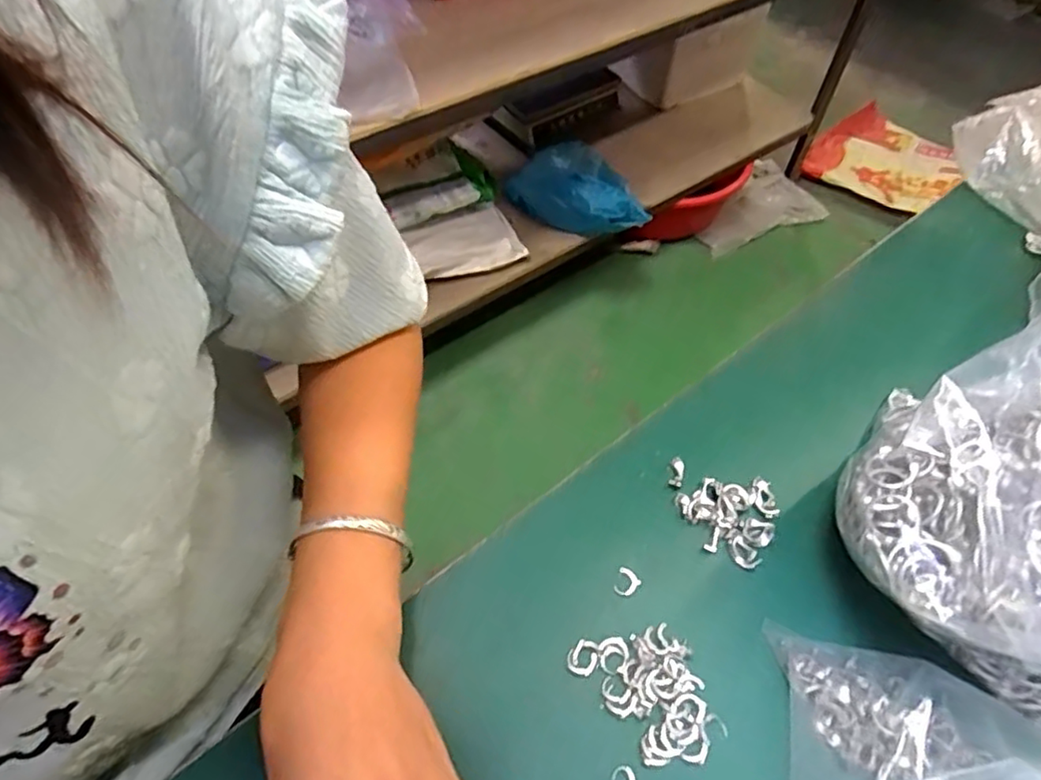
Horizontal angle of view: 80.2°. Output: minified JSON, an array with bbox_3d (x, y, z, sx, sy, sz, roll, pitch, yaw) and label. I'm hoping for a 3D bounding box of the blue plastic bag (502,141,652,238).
[{"bbox_3d":[0.109,-0.394,1.225,0.282,0.089,0.174,7,55,4],"label":"blue plastic bag"}]

